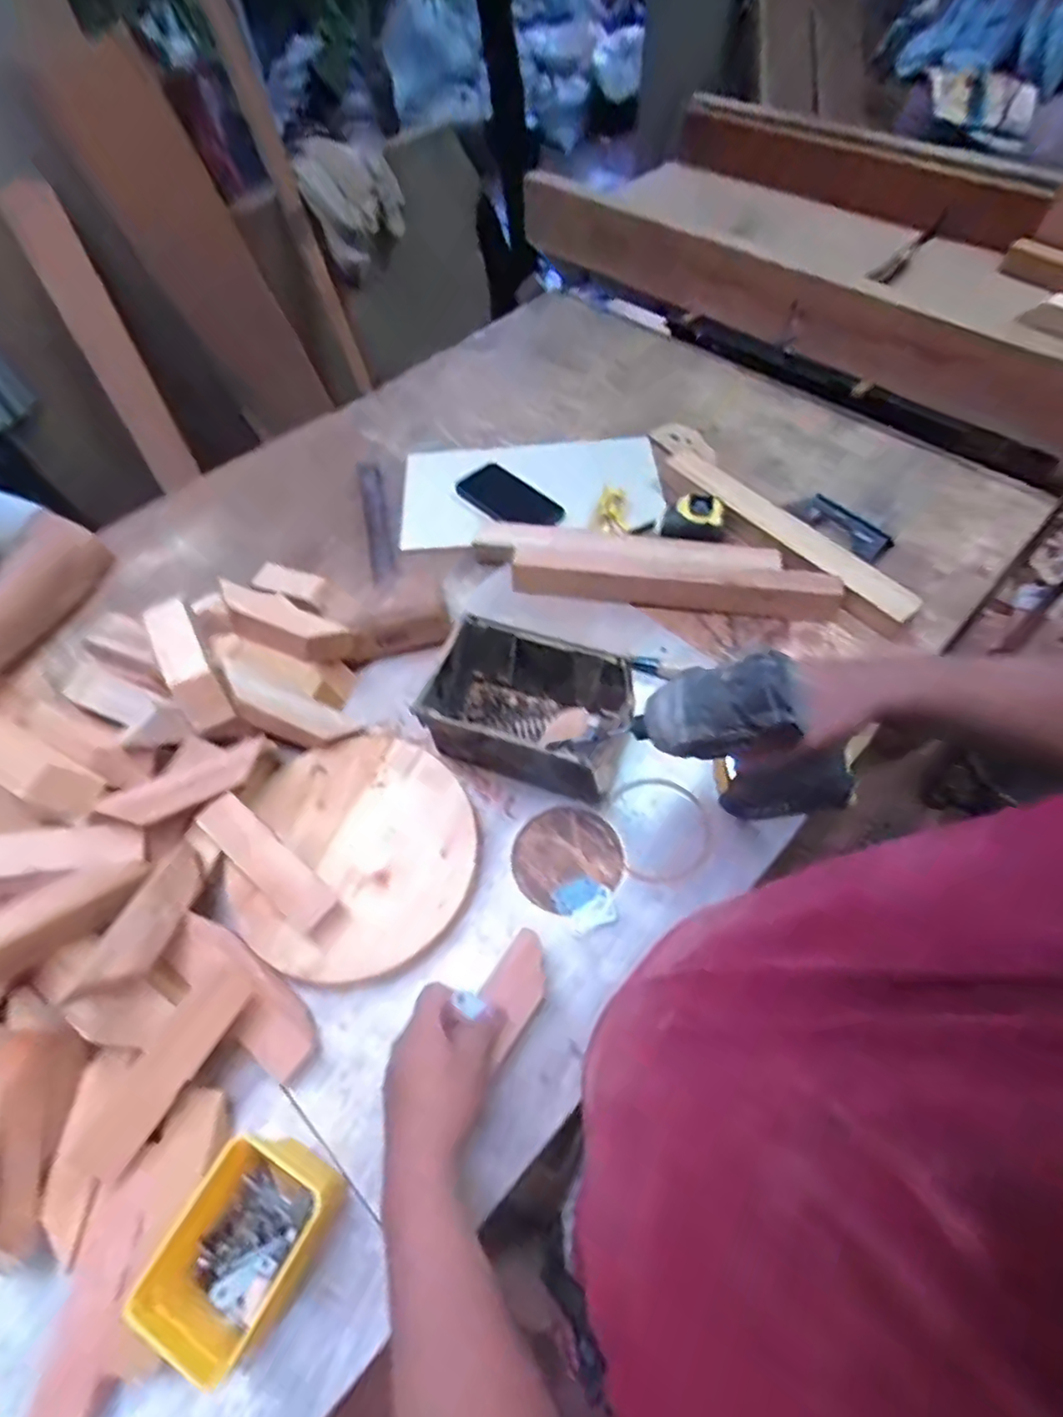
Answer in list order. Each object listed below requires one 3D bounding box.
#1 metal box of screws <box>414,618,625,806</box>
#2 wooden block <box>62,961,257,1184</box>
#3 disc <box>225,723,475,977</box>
[{"bbox_3d":[-0.001,0.007,0.661,0.194,0.113,0.129,14,59,11],"label":"metal box of screws"},{"bbox_3d":[-0.296,0.290,0.509,0.049,0.019,0.160,25,62,17],"label":"wooden block"},{"bbox_3d":[-0.175,0.135,0.613,0.233,0.029,0.232,0,61,0],"label":"disc"}]

